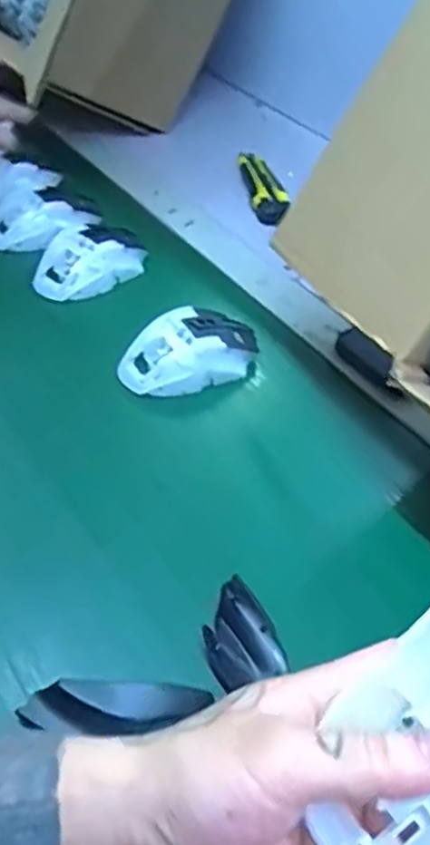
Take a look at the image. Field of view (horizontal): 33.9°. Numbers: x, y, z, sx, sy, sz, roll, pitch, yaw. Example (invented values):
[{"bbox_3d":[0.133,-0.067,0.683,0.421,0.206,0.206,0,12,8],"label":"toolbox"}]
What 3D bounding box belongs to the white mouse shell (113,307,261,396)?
[{"bbox_3d":[-0.019,-0.057,0.565,0.112,0.040,0.059,-22,53,-23],"label":"white mouse shell"}]

